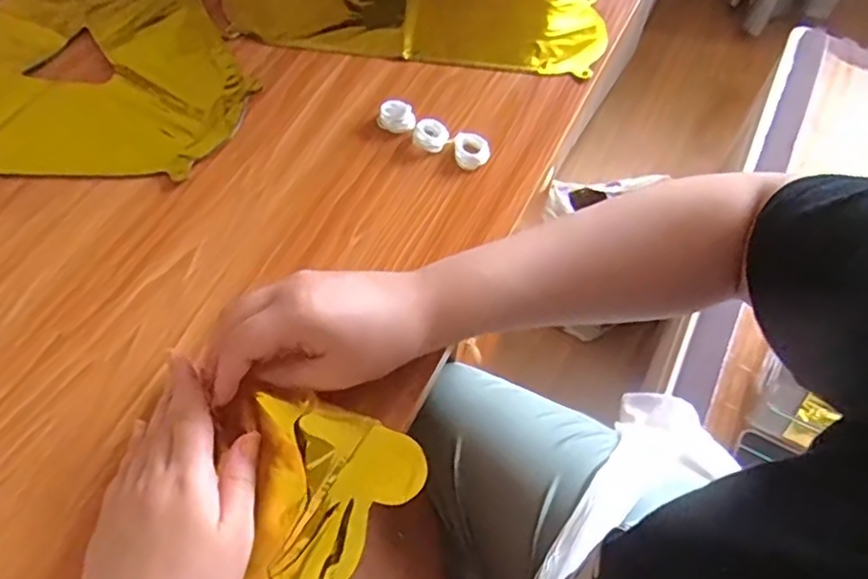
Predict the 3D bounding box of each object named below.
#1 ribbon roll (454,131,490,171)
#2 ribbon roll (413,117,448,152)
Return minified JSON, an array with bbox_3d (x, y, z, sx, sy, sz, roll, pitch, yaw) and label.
[{"bbox_3d":[0.031,-0.113,0.517,0.029,0.012,0.033,7,61,0],"label":"ribbon roll"},{"bbox_3d":[-0.003,-0.126,0.522,0.027,0.011,0.026,2,61,-3],"label":"ribbon roll"}]

